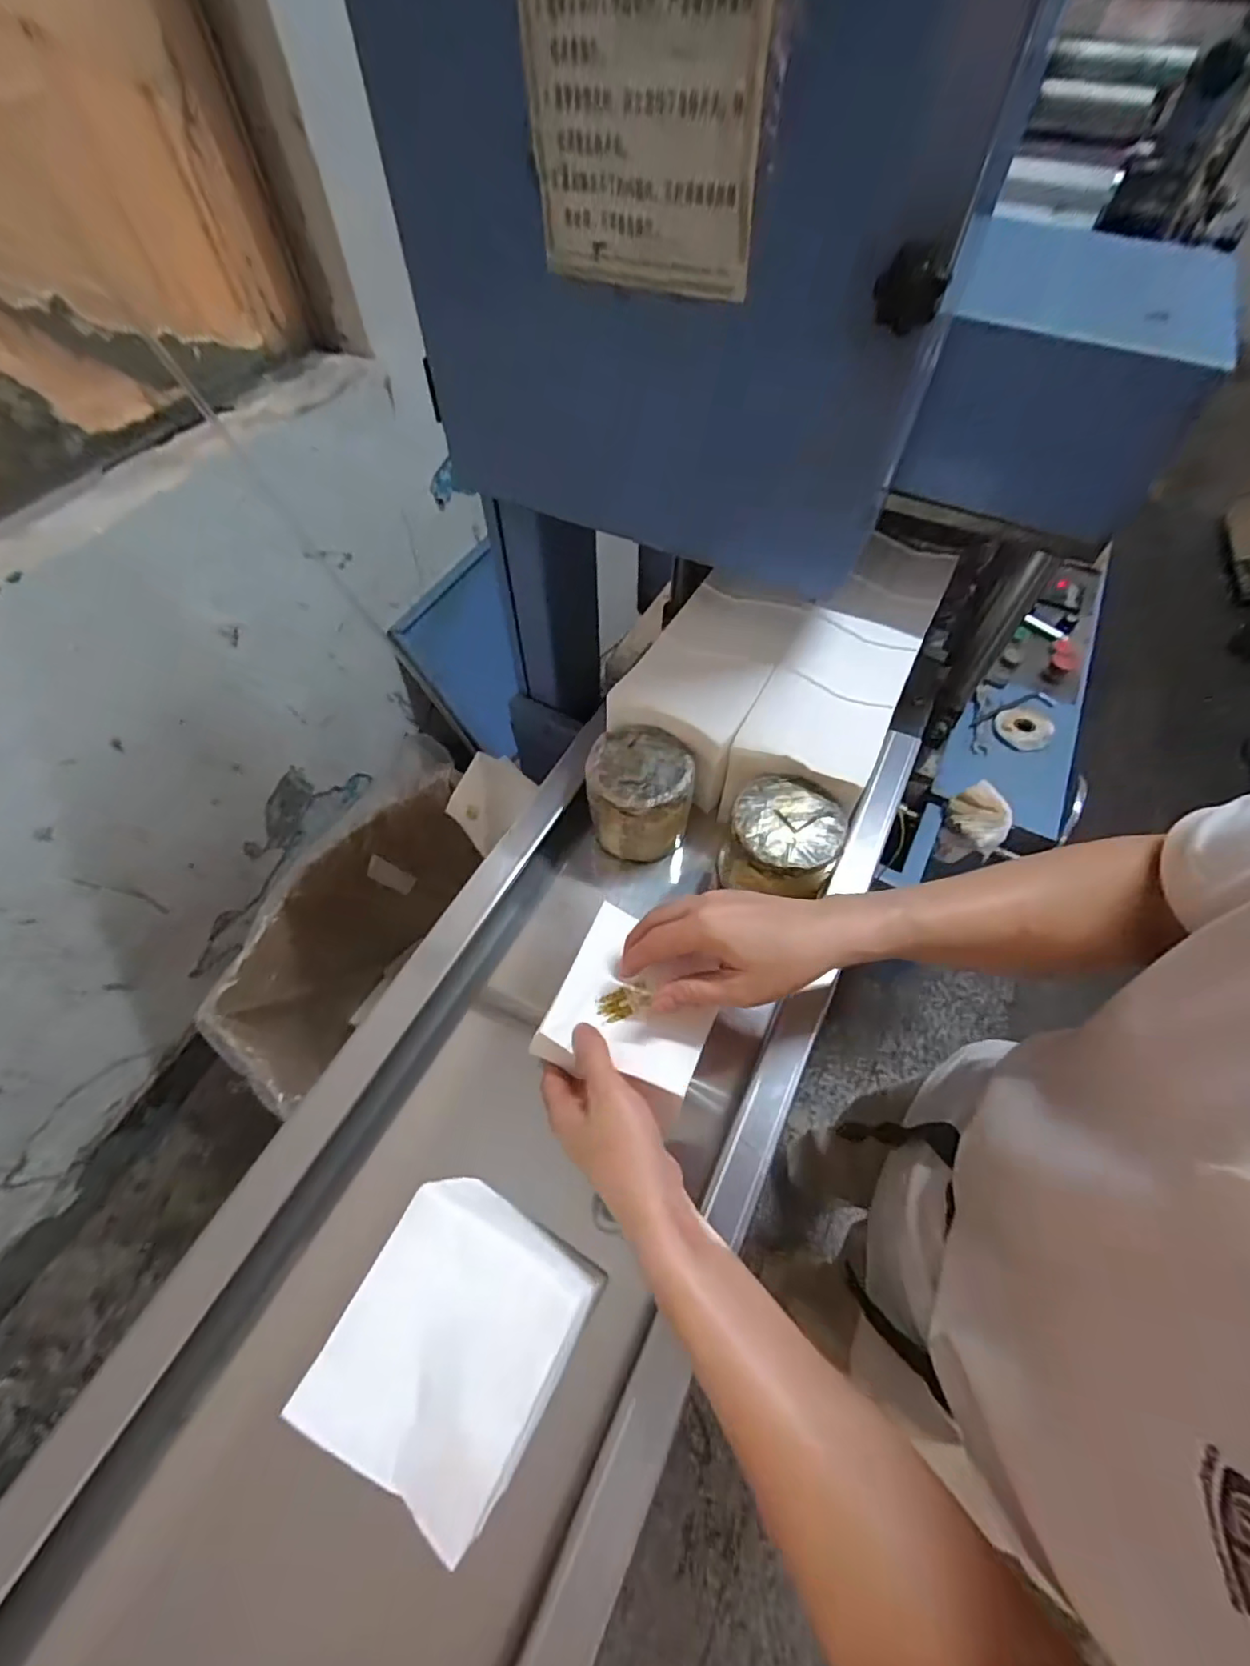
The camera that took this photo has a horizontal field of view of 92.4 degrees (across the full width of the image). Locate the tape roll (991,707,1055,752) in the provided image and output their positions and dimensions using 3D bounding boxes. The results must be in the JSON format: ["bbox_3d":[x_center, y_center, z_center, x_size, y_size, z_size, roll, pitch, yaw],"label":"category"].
[{"bbox_3d":[0.581,-0.157,0.875,0.076,0.014,0.084,26,63,15],"label":"tape roll"}]

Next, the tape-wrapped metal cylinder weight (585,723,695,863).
[{"bbox_3d":[0.013,-0.040,0.569,0.092,0.089,0.095,0,59,1],"label":"tape-wrapped metal cylinder weight"}]

